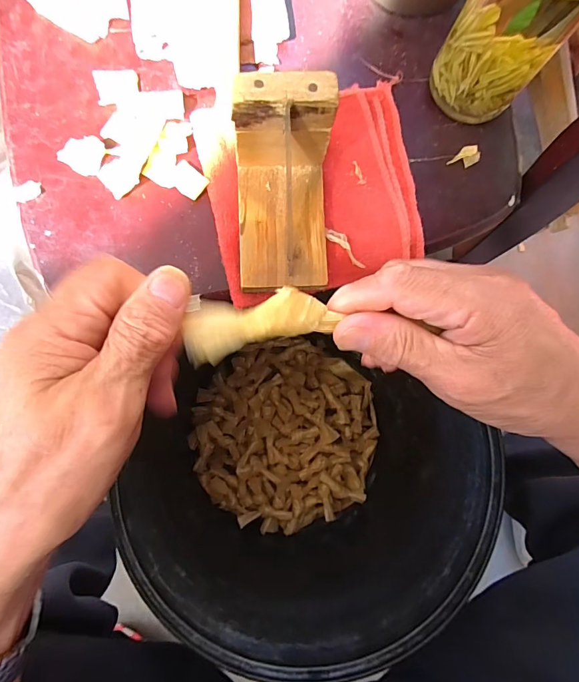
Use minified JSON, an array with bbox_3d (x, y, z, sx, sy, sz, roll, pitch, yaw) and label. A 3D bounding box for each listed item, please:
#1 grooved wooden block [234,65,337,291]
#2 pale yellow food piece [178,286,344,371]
[{"bbox_3d":[-0.004,-0.092,0.241,0.061,0.068,0.105,-2,83,-4],"label":"grooved wooden block"},{"bbox_3d":[-0.014,-0.009,0.181,0.069,0.008,0.027,-12,84,-7],"label":"pale yellow food piece"}]

